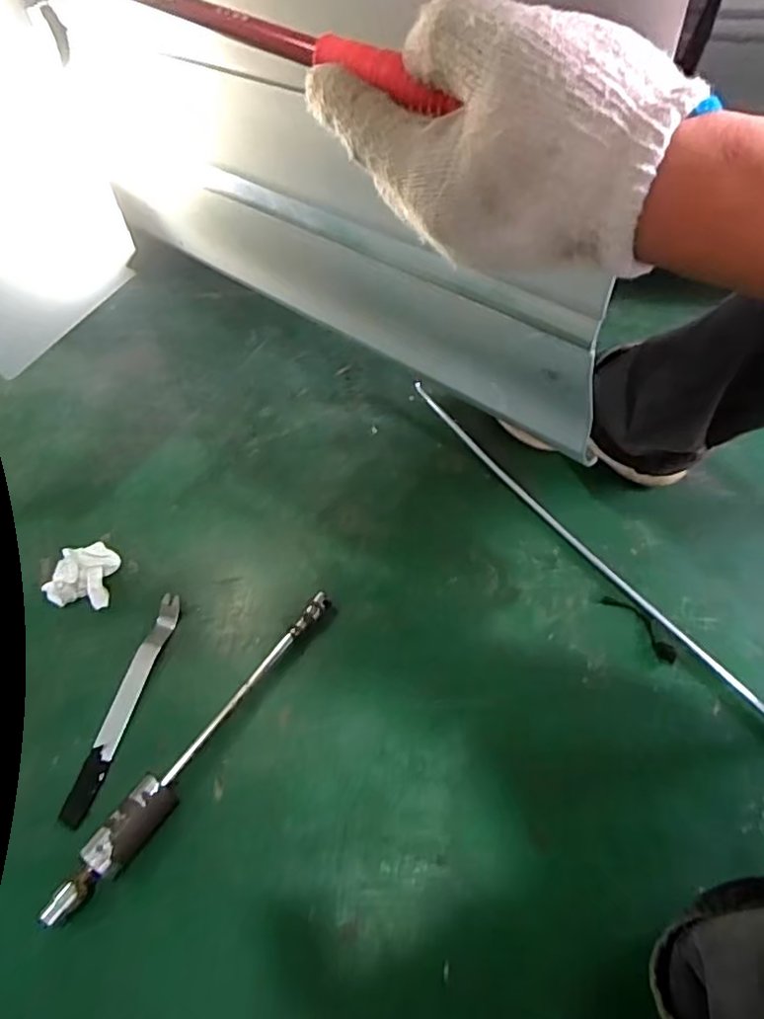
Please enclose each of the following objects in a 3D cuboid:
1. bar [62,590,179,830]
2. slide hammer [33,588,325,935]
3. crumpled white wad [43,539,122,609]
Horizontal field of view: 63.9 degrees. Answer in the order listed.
[{"bbox_3d":[-0.272,0.200,0.647,0.031,0.017,0.239,12,55,7],"label":"bar"},{"bbox_3d":[-0.177,0.224,0.617,0.032,0.035,0.376,29,59,18],"label":"slide hammer"},{"bbox_3d":[-0.349,0.071,0.728,0.081,0.032,0.088,0,54,-1],"label":"crumpled white wad"}]

